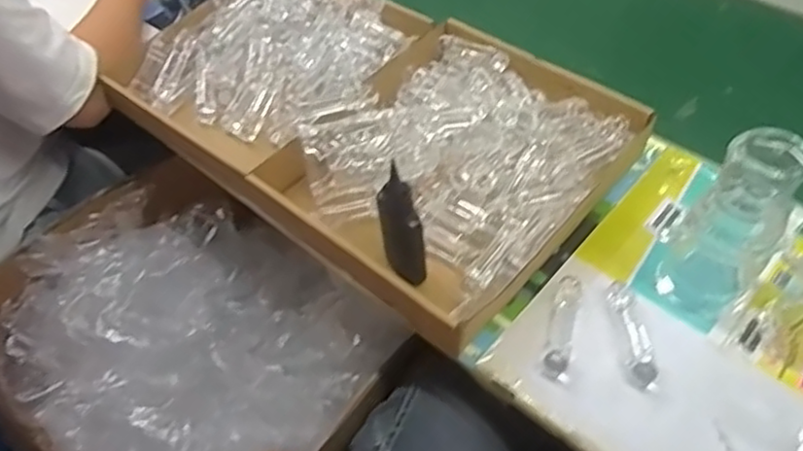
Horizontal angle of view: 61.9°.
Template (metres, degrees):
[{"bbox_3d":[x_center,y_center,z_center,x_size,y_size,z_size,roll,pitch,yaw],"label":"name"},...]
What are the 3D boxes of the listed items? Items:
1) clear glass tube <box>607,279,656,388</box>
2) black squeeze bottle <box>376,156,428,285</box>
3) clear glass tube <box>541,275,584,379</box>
[{"bbox_3d":[0.201,0.093,0.583,0.027,0.025,0.096,-8,52,-1],"label":"clear glass tube"},{"bbox_3d":[0.000,-0.001,0.594,0.029,0.123,0.040,-16,53,-8],"label":"black squeeze bottle"},{"bbox_3d":[0.142,0.089,0.592,0.022,0.021,0.094,13,55,14],"label":"clear glass tube"}]

